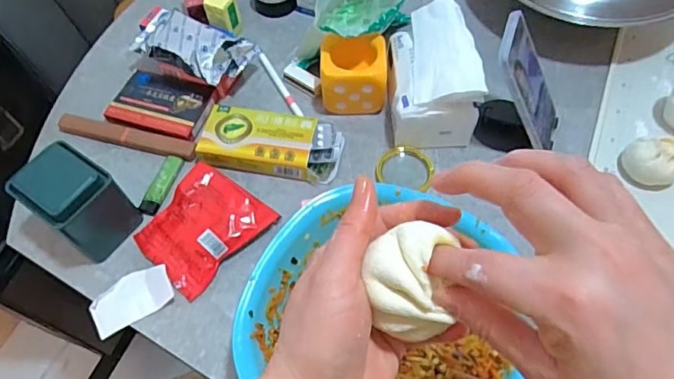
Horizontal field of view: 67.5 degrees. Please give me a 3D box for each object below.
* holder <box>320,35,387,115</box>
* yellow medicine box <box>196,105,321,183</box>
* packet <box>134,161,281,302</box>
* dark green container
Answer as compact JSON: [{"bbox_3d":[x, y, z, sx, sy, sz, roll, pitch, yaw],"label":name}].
[{"bbox_3d":[0.024,-0.147,0.656,0.087,0.082,0.078,-2,59,0],"label":"holder"},{"bbox_3d":[-0.096,-0.061,0.632,0.145,0.031,0.090,10,60,8],"label":"yellow medicine box"},{"bbox_3d":[-0.156,0.041,0.578,0.114,0.025,0.127,38,68,21],"label":"packet"},{"bbox_3d":[-0.282,0.013,0.551,0.083,0.096,0.079,25,63,16],"label":"dark green container"}]

